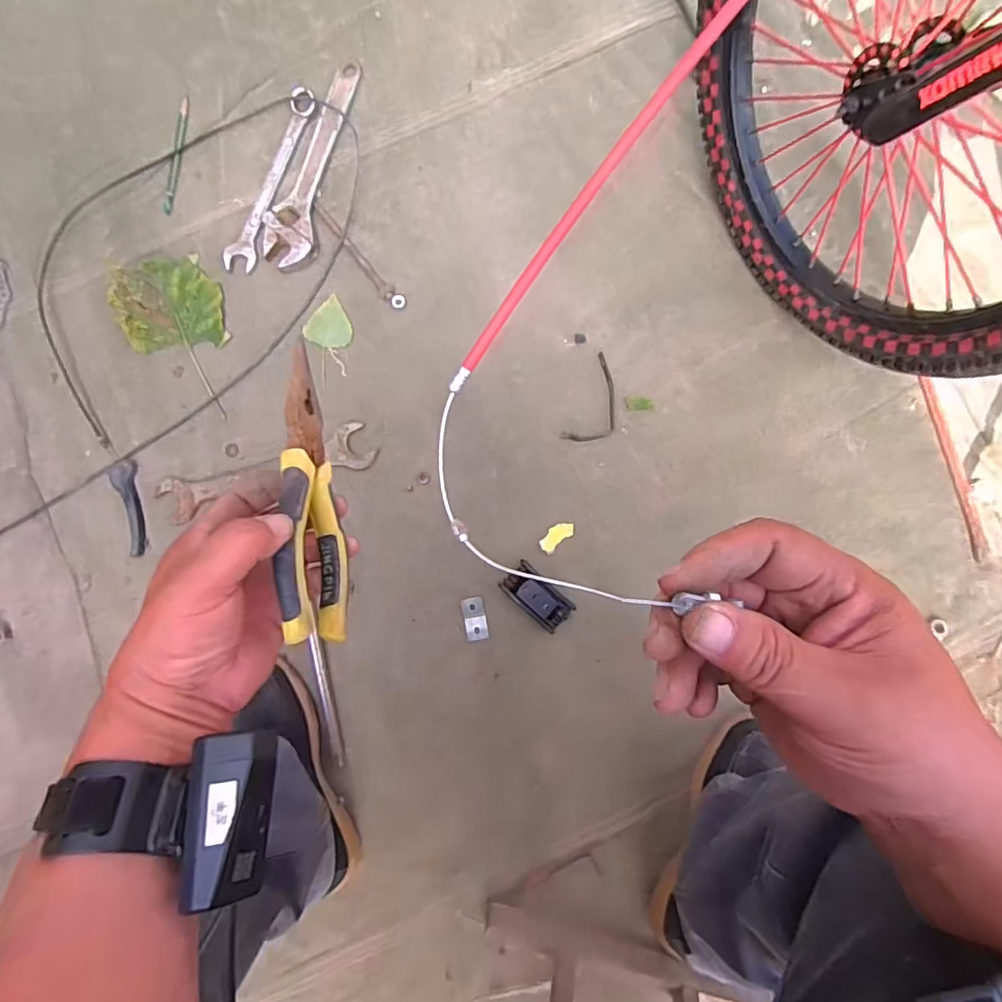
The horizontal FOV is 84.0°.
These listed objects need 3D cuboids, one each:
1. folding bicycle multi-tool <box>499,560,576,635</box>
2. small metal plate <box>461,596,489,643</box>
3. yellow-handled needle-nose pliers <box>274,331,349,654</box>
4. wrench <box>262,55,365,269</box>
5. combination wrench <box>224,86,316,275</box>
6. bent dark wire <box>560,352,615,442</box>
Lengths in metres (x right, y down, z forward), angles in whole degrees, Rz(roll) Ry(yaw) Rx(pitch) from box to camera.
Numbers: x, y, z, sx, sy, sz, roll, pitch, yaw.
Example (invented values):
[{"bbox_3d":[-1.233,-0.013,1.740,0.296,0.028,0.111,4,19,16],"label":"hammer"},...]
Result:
[{"bbox_3d":[0.043,0.115,0.665,0.083,0.020,0.044,43,87,3],"label":"folding bicycle multi-tool"},{"bbox_3d":[-0.031,0.145,0.684,0.028,0.004,0.052,-11,86,-1],"label":"small metal plate"},{"bbox_3d":[-0.115,-0.008,0.335,0.024,0.042,0.178,-9,76,-1],"label":"yellow-handled needle-nose pliers"},{"bbox_3d":[-0.243,-0.430,0.708,0.065,0.011,0.282,14,86,1],"label":"wrench"},{"bbox_3d":[-0.295,-0.412,0.712,0.039,0.009,0.249,19,86,1],"label":"combination wrench"},{"bbox_3d":[0.125,-0.121,0.698,0.058,0.007,0.119,26,87,2],"label":"bent dark wire"}]

